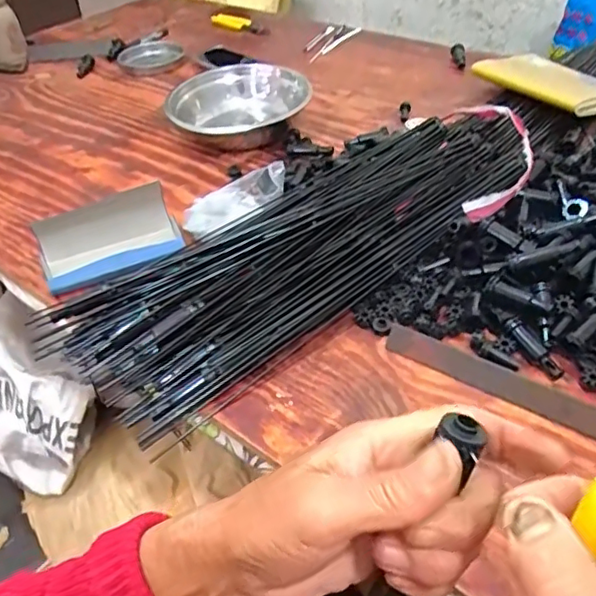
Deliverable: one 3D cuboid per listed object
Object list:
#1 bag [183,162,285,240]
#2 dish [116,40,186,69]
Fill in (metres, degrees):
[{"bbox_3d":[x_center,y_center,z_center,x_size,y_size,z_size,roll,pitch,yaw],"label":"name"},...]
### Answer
[{"bbox_3d":[-0.073,-0.114,0.672,0.128,0.041,0.025,-31,47,-10],"label":"bag"},{"bbox_3d":[-0.304,-0.501,1.185,0.133,0.024,0.113,-7,42,-5],"label":"dish"}]

